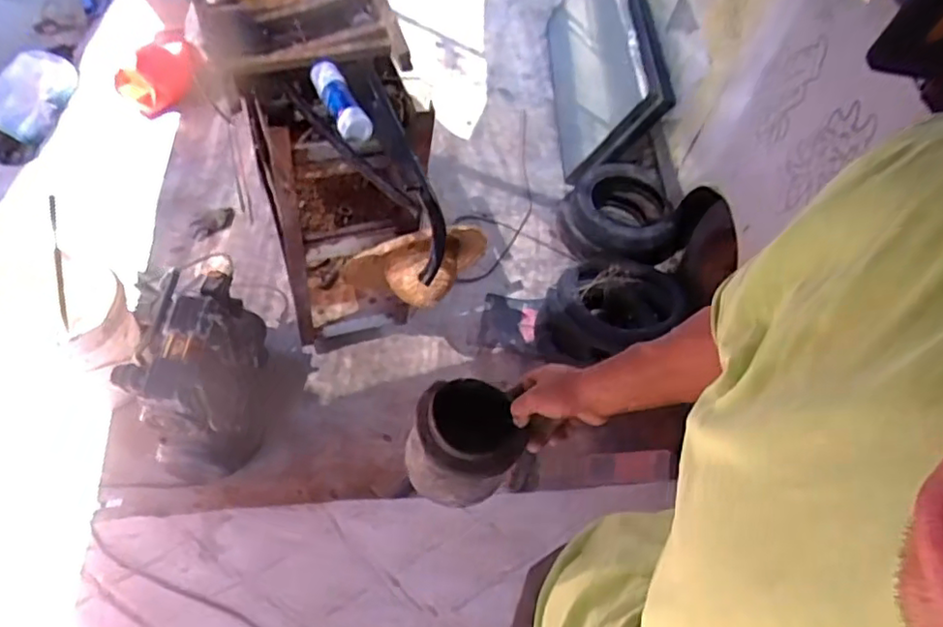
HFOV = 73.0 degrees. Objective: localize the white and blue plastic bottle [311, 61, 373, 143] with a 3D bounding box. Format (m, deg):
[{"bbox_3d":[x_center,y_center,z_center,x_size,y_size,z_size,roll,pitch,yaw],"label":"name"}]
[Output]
[{"bbox_3d":[-0.268,-0.436,1.268,0.059,0.067,0.214,-20,62,-23],"label":"white and blue plastic bottle"}]

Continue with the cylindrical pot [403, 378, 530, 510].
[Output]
[{"bbox_3d":[-0.004,0.165,0.810,0.130,0.136,0.115,11,55,3],"label":"cylindrical pot"}]

